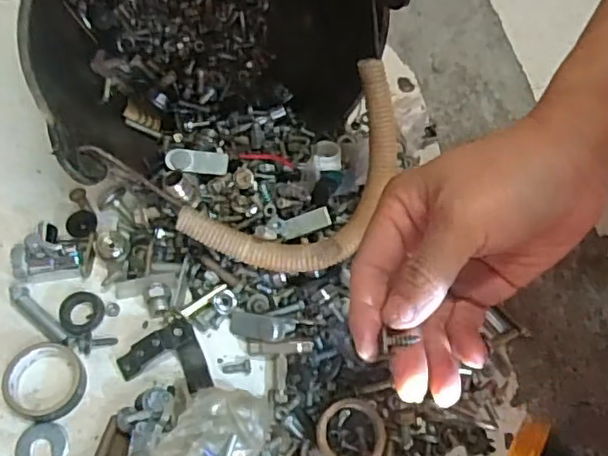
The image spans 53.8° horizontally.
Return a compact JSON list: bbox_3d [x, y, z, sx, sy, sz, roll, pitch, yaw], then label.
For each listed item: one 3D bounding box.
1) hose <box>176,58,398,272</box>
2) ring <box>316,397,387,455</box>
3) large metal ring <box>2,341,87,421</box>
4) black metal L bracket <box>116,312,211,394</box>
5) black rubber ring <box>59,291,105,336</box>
[{"bbox_3d":[0.008,-0.026,0.442,0.182,0.019,0.098,-39,90,4],"label":"hose"},{"bbox_3d":[0.033,0.142,0.413,0.047,0.013,0.047,2,60,-3],"label":"ring"},{"bbox_3d":[-0.186,0.109,0.431,0.056,0.009,0.056,2,60,-3],"label":"large metal ring"},{"bbox_3d":[-0.101,0.099,0.432,0.057,0.026,0.054,-23,64,-16],"label":"black metal L bracket"},{"bbox_3d":[-0.172,0.065,0.462,0.034,0.009,0.034,2,60,-3],"label":"black rubber ring"}]

